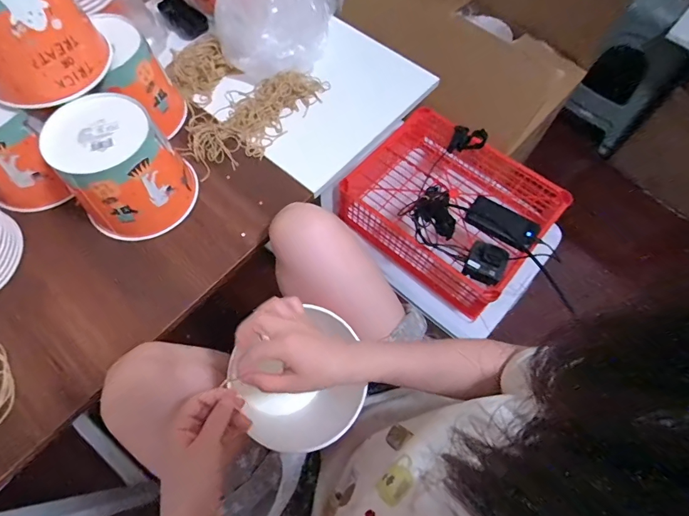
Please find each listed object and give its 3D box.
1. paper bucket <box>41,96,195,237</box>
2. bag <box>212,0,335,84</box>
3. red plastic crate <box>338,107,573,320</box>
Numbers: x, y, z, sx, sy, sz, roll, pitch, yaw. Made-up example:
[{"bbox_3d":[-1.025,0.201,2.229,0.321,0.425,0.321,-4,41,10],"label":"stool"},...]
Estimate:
[{"bbox_3d":[-0.293,-0.121,0.535,0.138,0.128,0.145,1,65,-1],"label":"paper bucket"},{"bbox_3d":[-0.121,-0.399,0.646,0.150,0.158,0.154,33,69,13],"label":"bag"},{"bbox_3d":[0.262,-0.135,0.978,0.447,0.170,0.350,36,69,14],"label":"red plastic crate"}]

